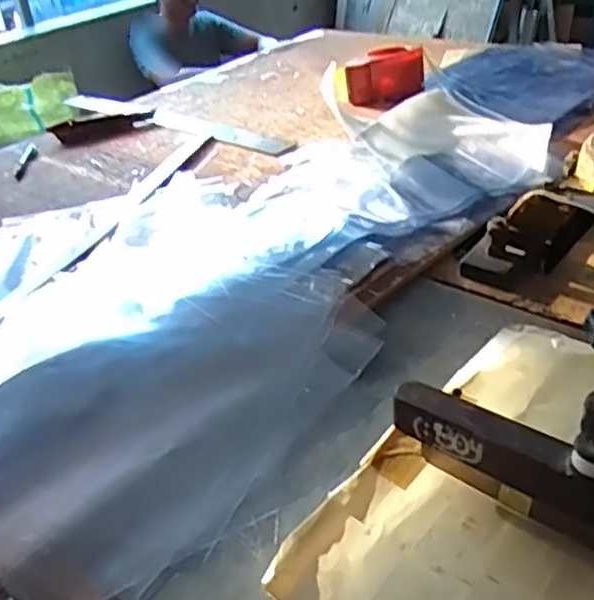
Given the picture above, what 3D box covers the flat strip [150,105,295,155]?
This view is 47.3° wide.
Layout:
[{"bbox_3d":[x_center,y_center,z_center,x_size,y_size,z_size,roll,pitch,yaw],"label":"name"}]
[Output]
[{"bbox_3d":[-0.131,-0.264,1.053,0.315,0.006,0.051,26,46,38],"label":"flat strip"}]

